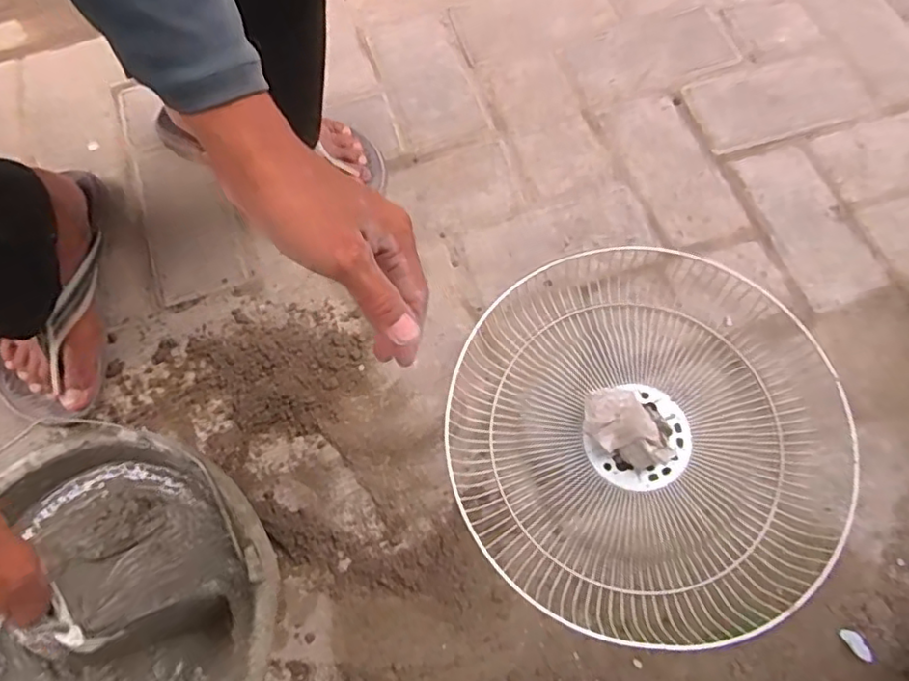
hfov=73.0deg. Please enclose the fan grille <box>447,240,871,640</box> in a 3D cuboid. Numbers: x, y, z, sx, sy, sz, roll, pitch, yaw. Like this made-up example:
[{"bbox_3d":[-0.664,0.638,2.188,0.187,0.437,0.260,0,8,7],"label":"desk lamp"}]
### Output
[{"bbox_3d":[0.181,0.084,0.572,0.357,0.047,0.347,-1,69,3],"label":"fan grille"}]

